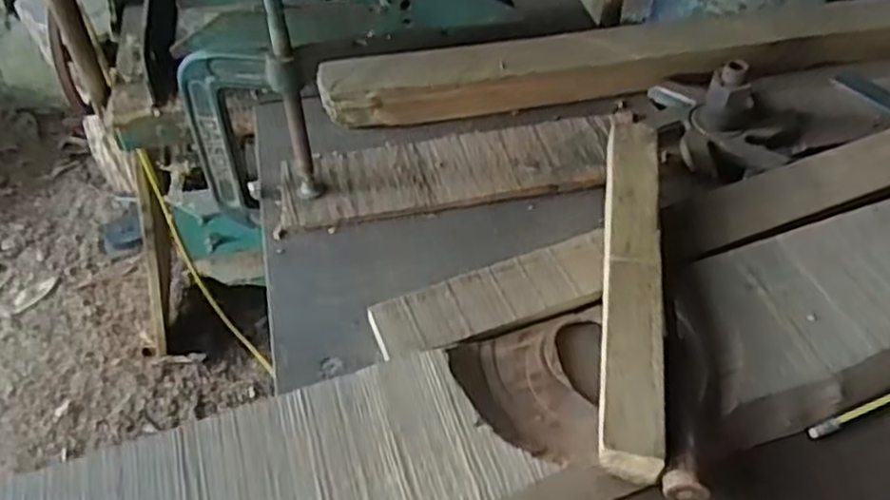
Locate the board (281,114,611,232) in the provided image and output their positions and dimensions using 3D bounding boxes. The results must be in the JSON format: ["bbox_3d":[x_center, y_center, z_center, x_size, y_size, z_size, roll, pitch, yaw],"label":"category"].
[{"bbox_3d":[0.006,-0.073,0.669,0.298,0.009,0.089,-7,48,-8],"label":"board"}]

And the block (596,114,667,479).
[{"bbox_3d":[0.136,0.015,0.544,0.039,0.039,0.314,7,52,6],"label":"block"}]

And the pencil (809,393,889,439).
[{"bbox_3d":[0.307,0.101,0.512,0.135,0.008,0.007,-18,54,-14],"label":"pencil"}]

